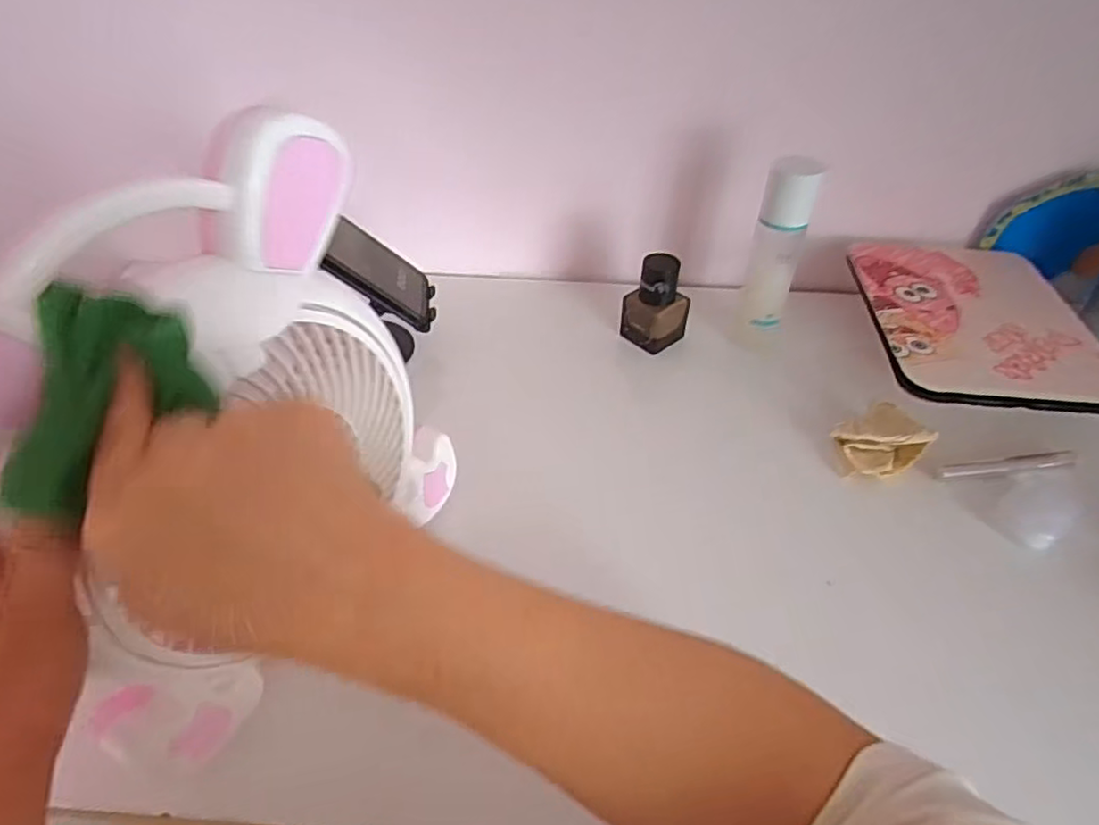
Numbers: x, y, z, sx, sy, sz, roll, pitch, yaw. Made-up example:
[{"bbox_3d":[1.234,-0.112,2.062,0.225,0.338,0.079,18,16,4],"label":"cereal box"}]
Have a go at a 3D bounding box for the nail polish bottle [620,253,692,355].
[{"bbox_3d":[0.101,-0.105,0.617,0.055,0.085,0.042,-26,50,-25],"label":"nail polish bottle"}]

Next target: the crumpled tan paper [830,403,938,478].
[{"bbox_3d":[0.254,0.022,0.510,0.058,0.039,0.053,-19,47,-20],"label":"crumpled tan paper"}]

